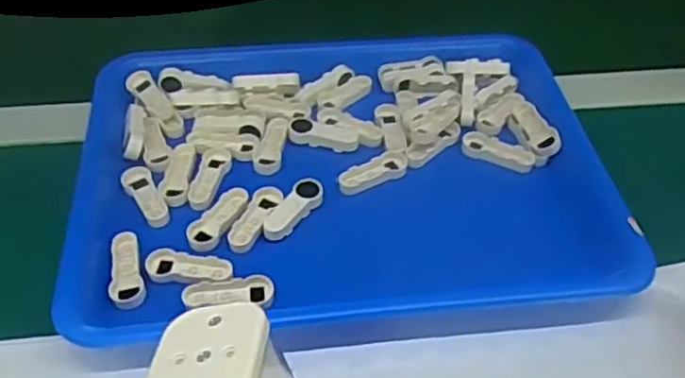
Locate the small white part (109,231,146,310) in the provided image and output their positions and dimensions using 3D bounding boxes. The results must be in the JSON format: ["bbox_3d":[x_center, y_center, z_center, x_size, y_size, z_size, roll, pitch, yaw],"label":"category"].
[{"bbox_3d":[-0.127,0.048,0.396,0.019,0.010,0.050,-12,48,-13],"label":"small white part"}]

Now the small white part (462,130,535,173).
[{"bbox_3d":[0.109,-0.025,0.472,0.051,0.009,0.018,20,49,16],"label":"small white part"}]

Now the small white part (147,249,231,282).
[{"bbox_3d":[-0.090,0.045,0.394,0.050,0.004,0.018,5,47,3],"label":"small white part"}]

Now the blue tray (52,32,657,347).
[{"bbox_3d":[-0.002,-0.021,0.456,0.330,0.032,0.246,-4,47,-6],"label":"blue tray"}]

